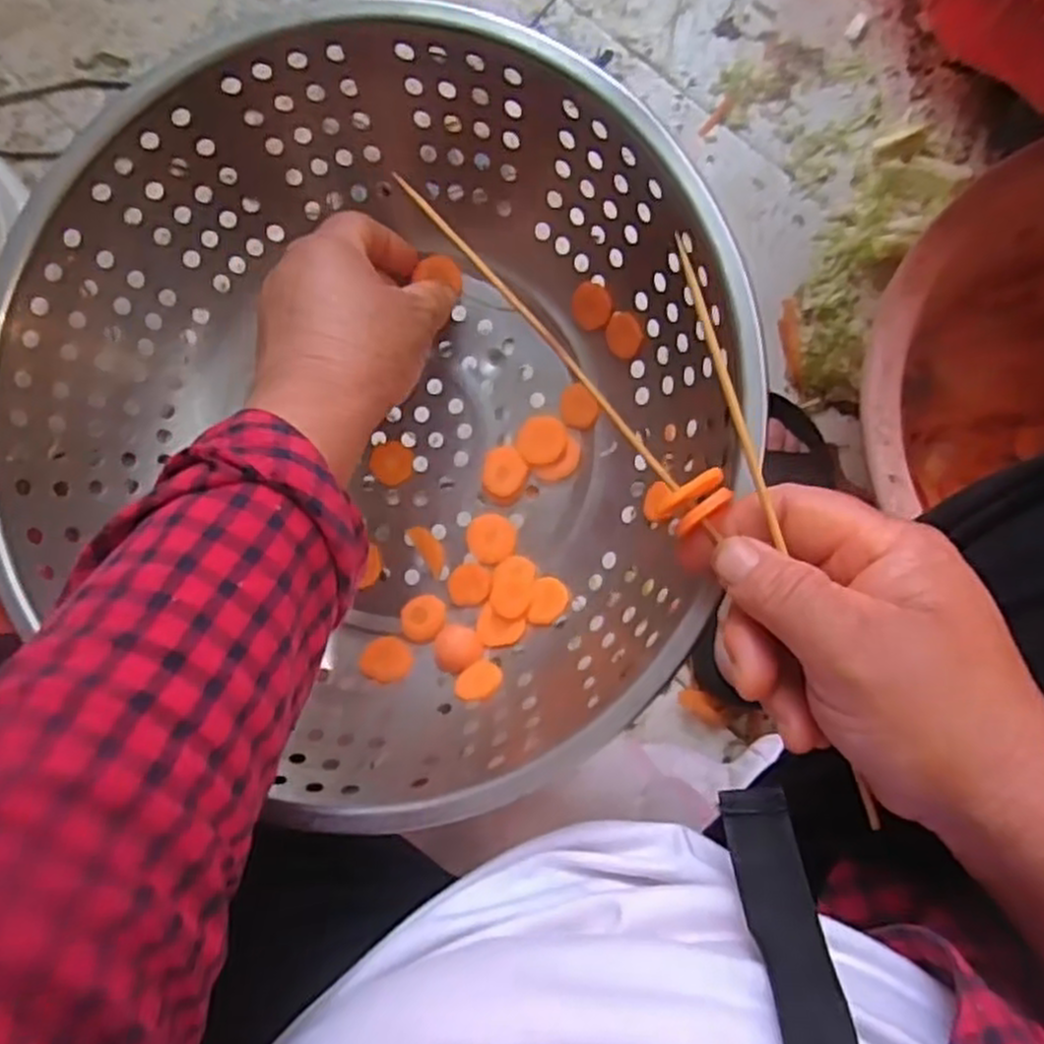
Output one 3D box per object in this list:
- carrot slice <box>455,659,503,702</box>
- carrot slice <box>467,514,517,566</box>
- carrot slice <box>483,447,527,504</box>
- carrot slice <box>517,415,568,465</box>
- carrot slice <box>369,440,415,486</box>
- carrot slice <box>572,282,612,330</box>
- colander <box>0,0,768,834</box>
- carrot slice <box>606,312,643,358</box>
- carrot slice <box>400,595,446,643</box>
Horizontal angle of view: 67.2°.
[{"bbox_3d":[-0.021,0.078,0.384,0.021,0.004,0.022,-6,50,7],"label":"carrot slice"},{"bbox_3d":[-0.016,0.009,0.412,0.026,0.005,0.025,0,88,8],"label":"carrot slice"},{"bbox_3d":[-0.009,-0.024,0.413,0.022,0.007,0.030,8,89,8],"label":"carrot slice"},{"bbox_3d":[0.011,-0.042,0.405,0.025,0.005,0.024,2,89,8],"label":"carrot slice"},{"bbox_3d":[-0.070,-0.032,0.418,0.024,0.004,0.023,0,88,8],"label":"carrot slice"},{"bbox_3d":[0.034,-0.108,0.391,0.020,0.004,0.022,4,98,25],"label":"carrot slice"},{"bbox_3d":[-0.061,-0.054,0.365,0.322,0.105,0.294,0,89,6],"label":"colander"},{"bbox_3d":[0.049,-0.091,0.381,0.021,0.004,0.020,13,111,38],"label":"carrot slice"},{"bbox_3d":[-0.052,0.051,0.417,0.023,0.004,0.025,-1,61,-1],"label":"carrot slice"}]

